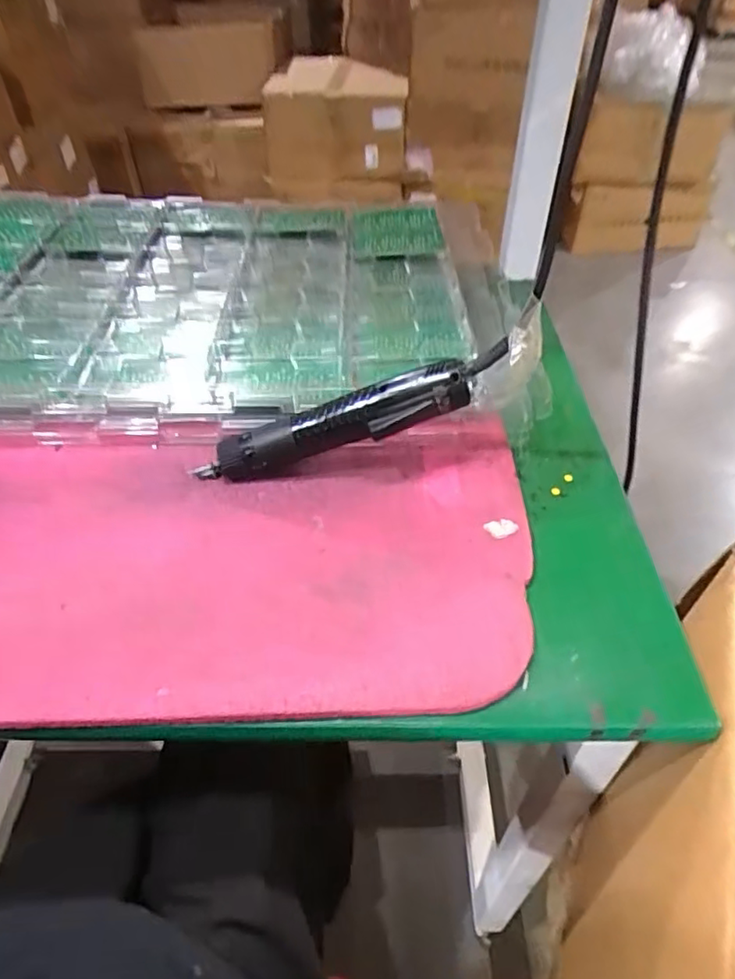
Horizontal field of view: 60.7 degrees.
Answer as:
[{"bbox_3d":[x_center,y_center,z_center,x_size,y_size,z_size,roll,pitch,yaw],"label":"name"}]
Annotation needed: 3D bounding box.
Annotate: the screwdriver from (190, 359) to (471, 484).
[{"bbox_3d":[-0.030,-0.046,0.482,0.219,0.030,0.034,-18,47,11],"label":"screwdriver"}]

